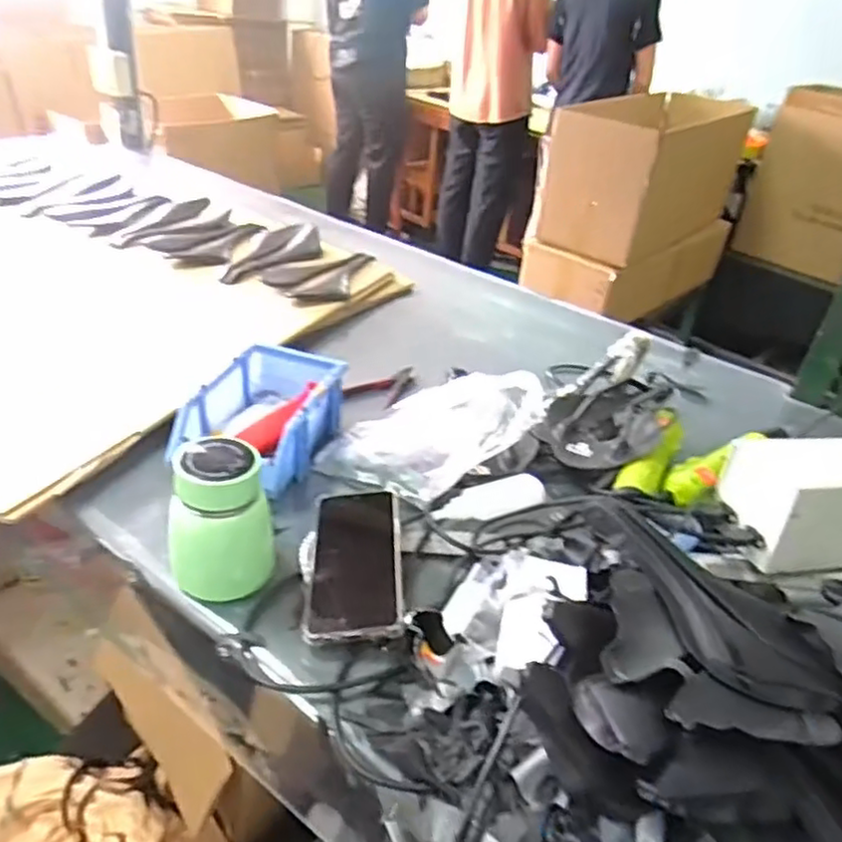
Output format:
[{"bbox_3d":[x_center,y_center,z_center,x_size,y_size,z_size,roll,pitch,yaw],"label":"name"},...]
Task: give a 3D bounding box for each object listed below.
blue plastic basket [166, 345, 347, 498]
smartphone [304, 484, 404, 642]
[{"bbox_3d":[-0.163,-0.006,0.715,0.124,0.068,0.179,16,35,13],"label":"blue plastic basket"},{"bbox_3d":[-0.055,0.115,0.584,0.075,0.016,0.165,3,34,-6],"label":"smartphone"}]

